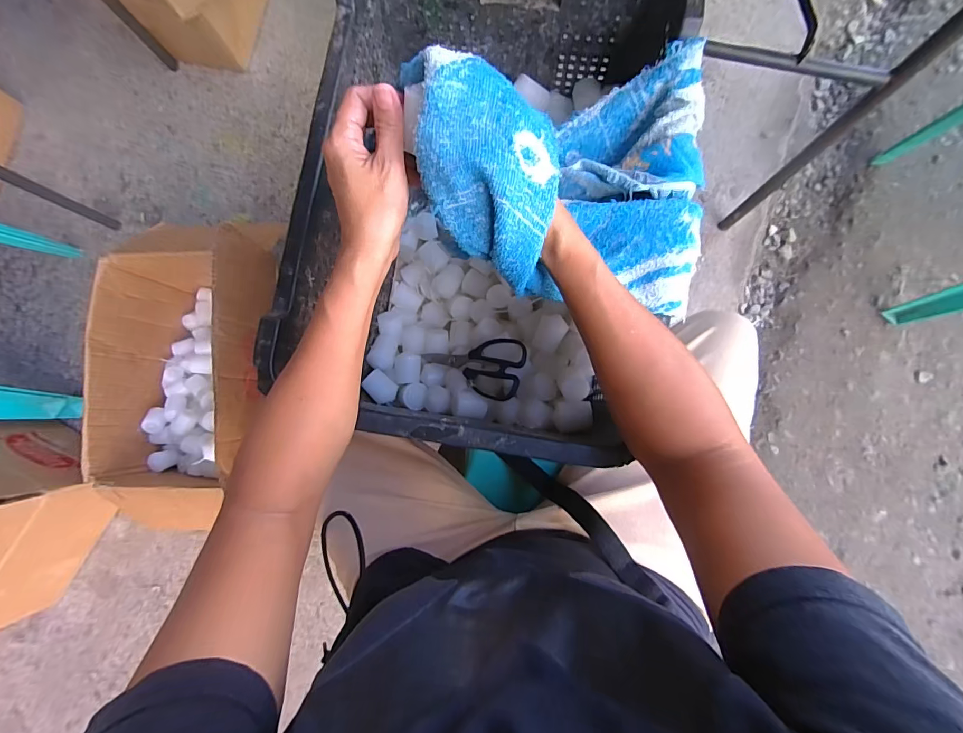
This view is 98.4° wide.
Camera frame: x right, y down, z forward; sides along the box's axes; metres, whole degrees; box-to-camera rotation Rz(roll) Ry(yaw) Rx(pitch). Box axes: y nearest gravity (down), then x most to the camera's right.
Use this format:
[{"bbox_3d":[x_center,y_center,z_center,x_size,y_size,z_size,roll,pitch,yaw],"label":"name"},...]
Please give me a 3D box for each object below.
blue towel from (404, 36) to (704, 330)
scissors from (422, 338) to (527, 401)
[{"bbox_3d":[0.081,-0.190,0.353,0.231,0.155,0.257,7,81,3],"label":"blue towel"},{"bbox_3d":[-0.014,-0.005,0.584,0.160,0.020,0.082,10,80,31],"label":"scissors"}]

